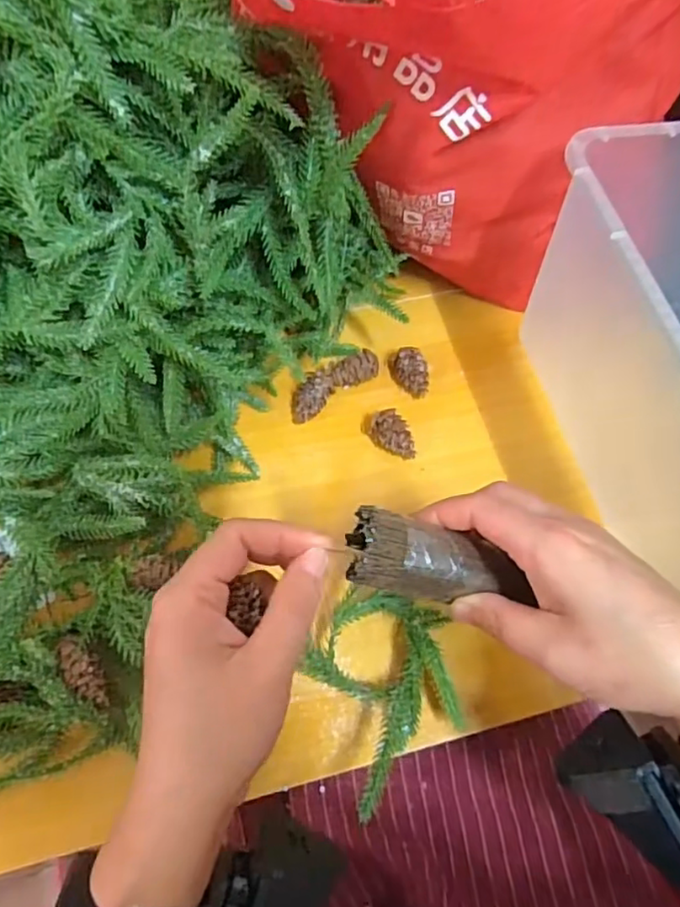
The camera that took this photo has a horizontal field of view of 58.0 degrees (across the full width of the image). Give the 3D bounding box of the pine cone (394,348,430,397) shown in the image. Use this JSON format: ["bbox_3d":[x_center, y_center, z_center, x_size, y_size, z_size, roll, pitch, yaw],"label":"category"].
[{"bbox_3d":[0.050,-0.056,0.427,0.021,0.019,0.032,-10,68,-7],"label":"pine cone"}]

